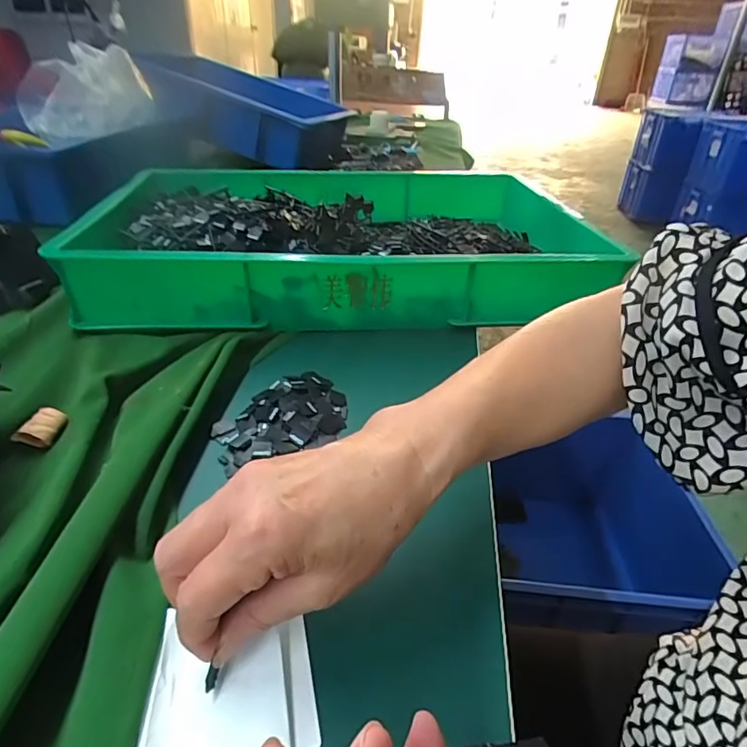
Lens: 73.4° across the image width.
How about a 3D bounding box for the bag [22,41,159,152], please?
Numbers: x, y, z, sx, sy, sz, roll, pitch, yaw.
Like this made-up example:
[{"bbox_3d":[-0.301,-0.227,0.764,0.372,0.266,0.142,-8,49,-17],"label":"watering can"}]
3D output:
[{"bbox_3d":[-0.445,-0.426,0.786,0.180,0.146,0.098,-14,36,-24],"label":"bag"}]

